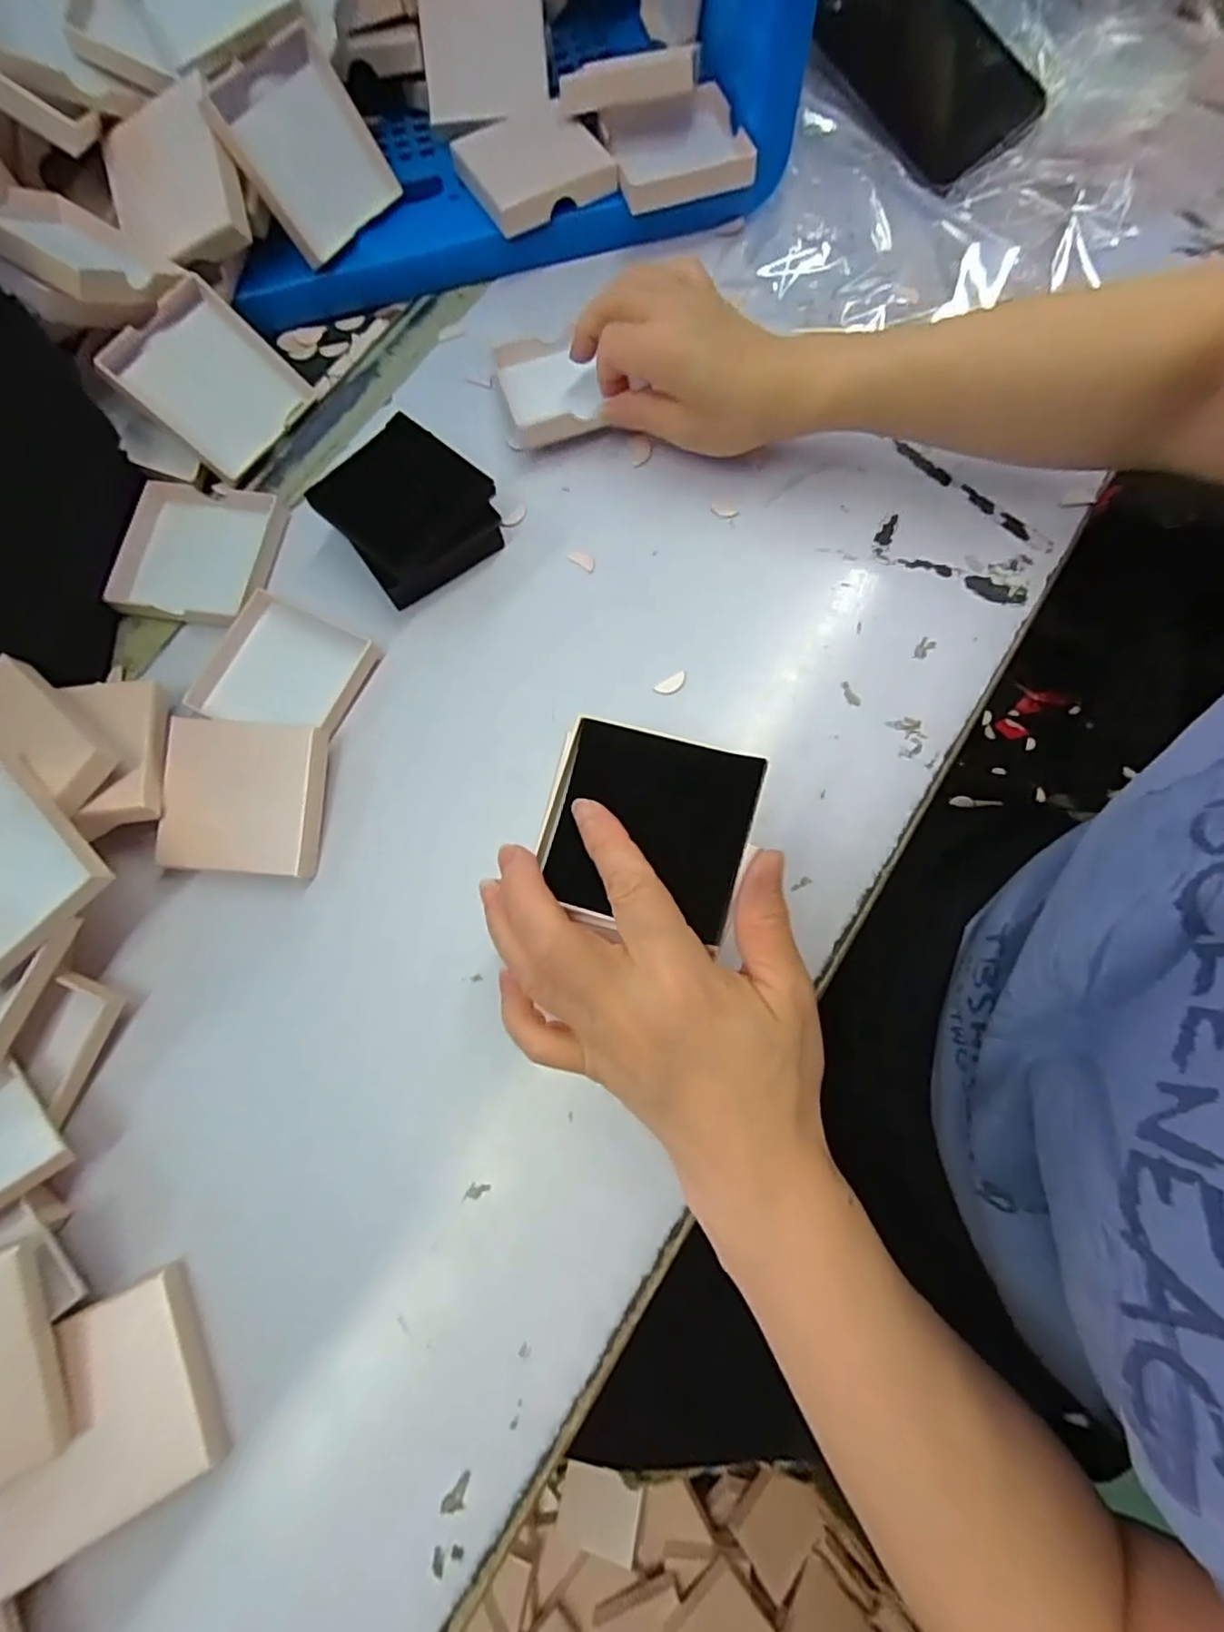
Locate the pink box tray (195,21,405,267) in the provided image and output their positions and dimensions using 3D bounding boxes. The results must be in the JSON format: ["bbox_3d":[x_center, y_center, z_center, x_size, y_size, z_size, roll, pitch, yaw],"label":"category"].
[{"bbox_3d":[-0.176,-0.385,0.372,0.012,0.079,0.080,25,75,43],"label":"pink box tray"}]

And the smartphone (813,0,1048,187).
[{"bbox_3d":[0.198,-0.493,0.423,0.086,0.015,0.167,-37,86,11],"label":"smartphone"}]

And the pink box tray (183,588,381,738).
[{"bbox_3d":[-0.172,-0.078,0.346,0.080,0.016,0.074,21,77,7],"label":"pink box tray"}]

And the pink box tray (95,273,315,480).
[{"bbox_3d":[-0.234,-0.256,0.380,0.079,0.012,0.078,42,74,-34],"label":"pink box tray"}]

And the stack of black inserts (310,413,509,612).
[{"bbox_3d":[-0.109,-0.163,0.354,0.079,0.037,0.075,42,80,11],"label":"stack of black inserts"}]

